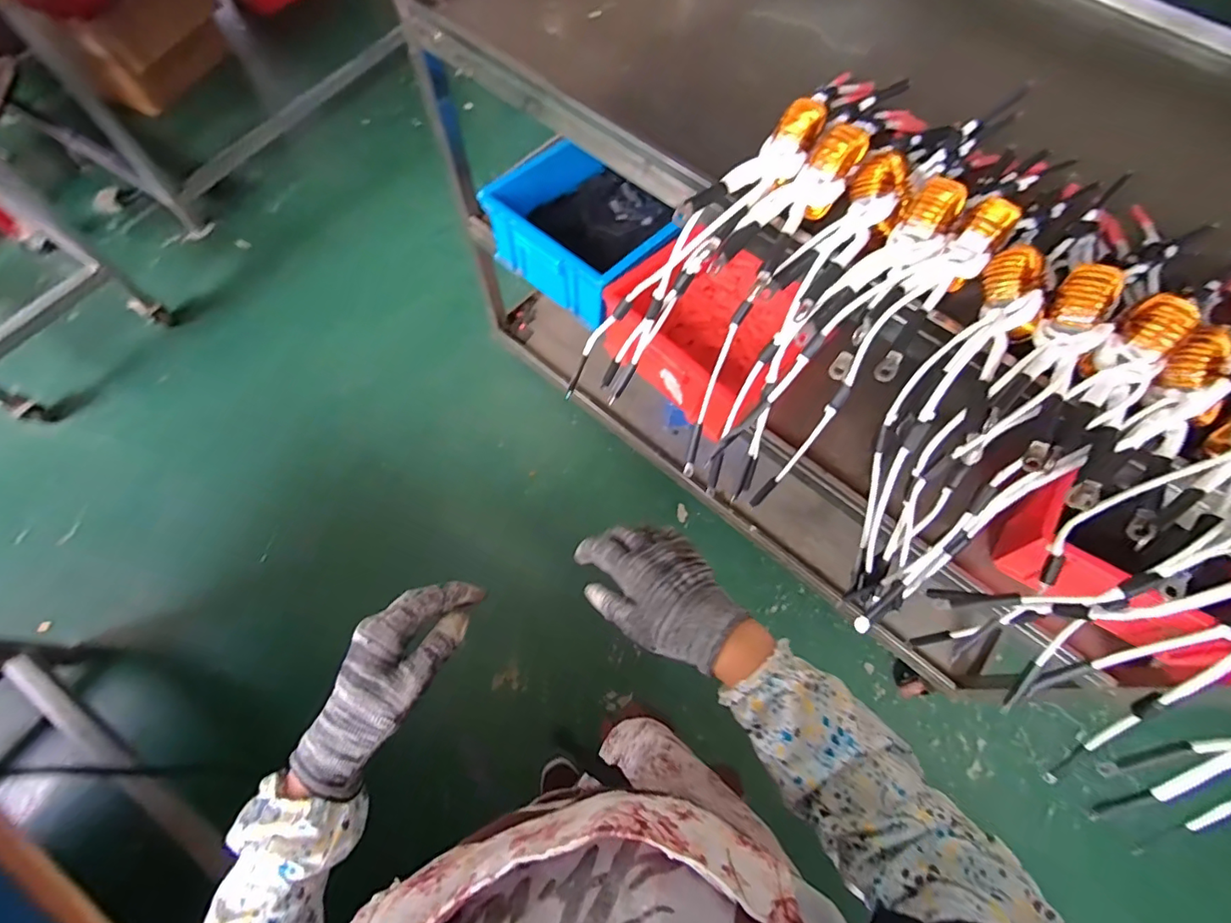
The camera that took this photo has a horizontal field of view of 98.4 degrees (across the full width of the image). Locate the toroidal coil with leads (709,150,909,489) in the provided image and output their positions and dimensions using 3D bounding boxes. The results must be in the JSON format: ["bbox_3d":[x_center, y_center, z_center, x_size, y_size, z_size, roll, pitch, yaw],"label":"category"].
[{"bbox_3d":[0.204,-0.170,0.635,0.086,0.101,0.416,32,108,9],"label":"toroidal coil with leads"}]

